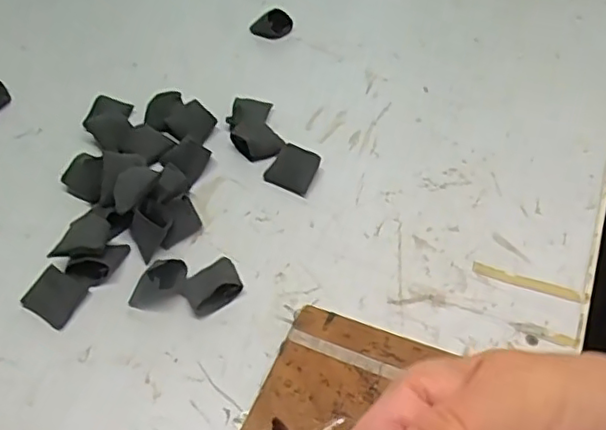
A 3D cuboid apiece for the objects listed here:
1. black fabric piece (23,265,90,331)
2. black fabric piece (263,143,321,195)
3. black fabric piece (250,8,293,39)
[{"bbox_3d":[-0.184,0.061,0.458,0.042,0.004,0.036,26,68,16],"label":"black fabric piece"},{"bbox_3d":[-0.010,-0.039,0.515,0.041,0.022,0.031,24,56,22],"label":"black fabric piece"},{"bbox_3d":[-0.034,-0.203,0.653,0.044,0.029,0.019,-4,50,2],"label":"black fabric piece"}]

